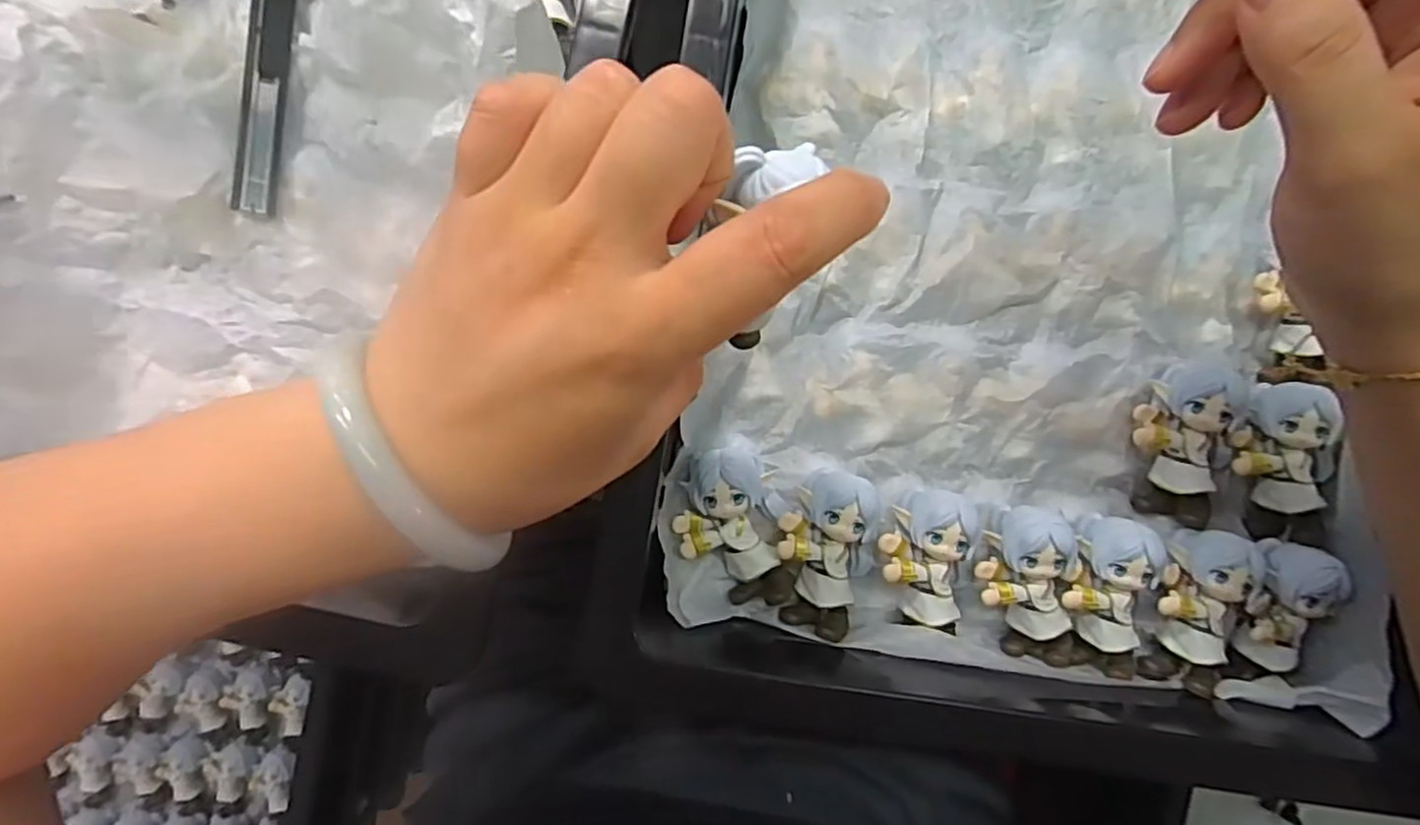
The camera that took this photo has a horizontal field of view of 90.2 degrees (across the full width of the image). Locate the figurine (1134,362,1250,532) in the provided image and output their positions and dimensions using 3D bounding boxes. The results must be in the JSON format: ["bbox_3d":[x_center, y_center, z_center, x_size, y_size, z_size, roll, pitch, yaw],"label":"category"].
[{"bbox_3d":[0.192,0.013,0.287,0.039,0.026,0.062,-1,105,-1],"label":"figurine"}]

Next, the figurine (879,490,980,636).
[{"bbox_3d":[0.082,0.057,0.278,0.032,0.030,0.053,6,89,-3],"label":"figurine"}]

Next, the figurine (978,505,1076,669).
[{"bbox_3d":[0.123,0.070,0.280,0.032,0.027,0.062,-12,106,-1],"label":"figurine"}]

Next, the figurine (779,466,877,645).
[{"bbox_3d":[0.046,0.055,0.278,0.037,0.032,0.062,-4,89,-3],"label":"figurine"}]

